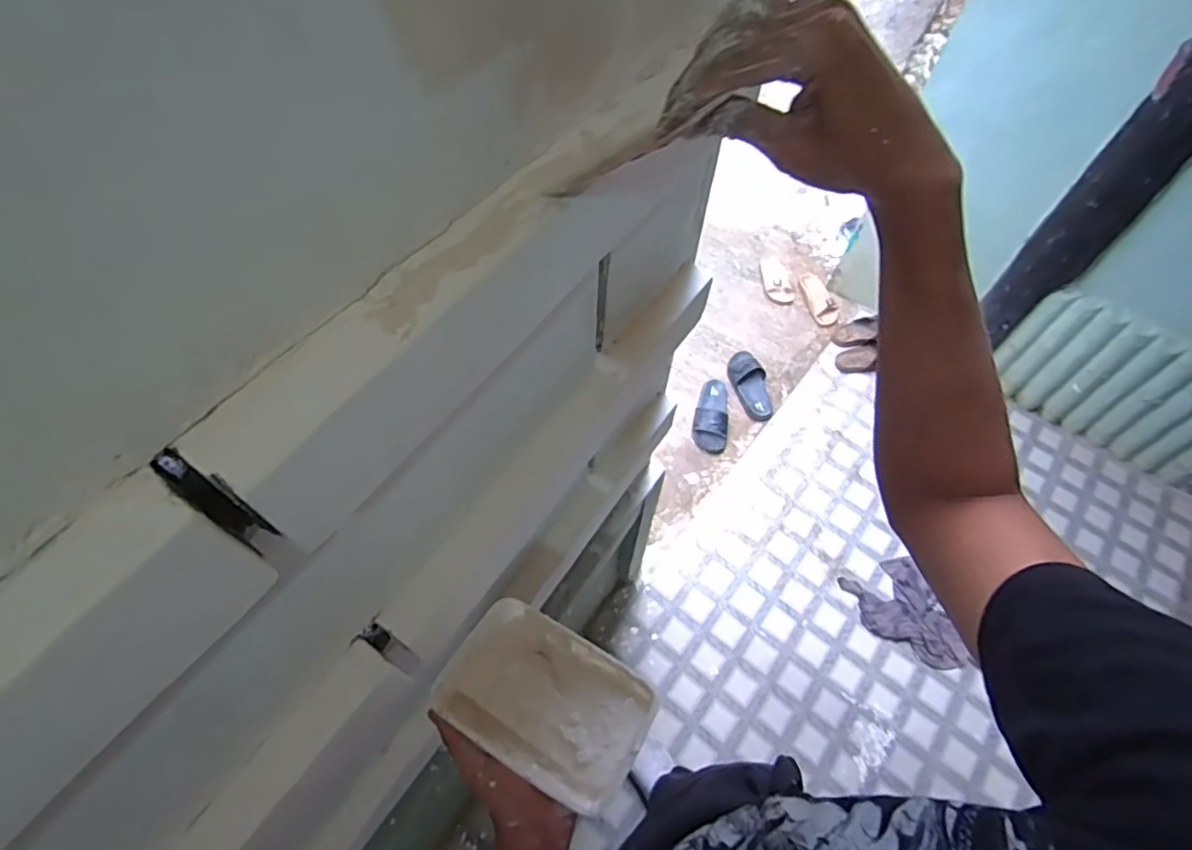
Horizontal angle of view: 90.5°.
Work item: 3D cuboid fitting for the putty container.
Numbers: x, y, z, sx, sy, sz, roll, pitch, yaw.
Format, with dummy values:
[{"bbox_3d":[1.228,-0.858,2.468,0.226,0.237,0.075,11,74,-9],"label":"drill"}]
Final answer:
[{"bbox_3d":[-0.043,0.233,0.508,0.168,0.033,0.109,28,62,14],"label":"putty container"}]

